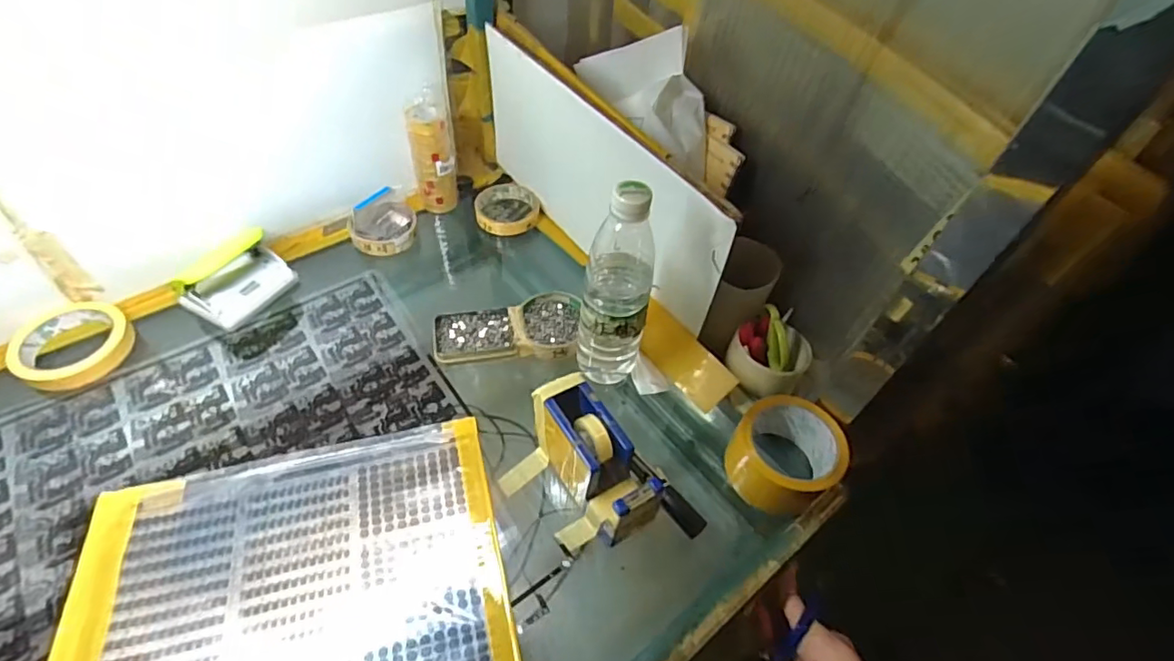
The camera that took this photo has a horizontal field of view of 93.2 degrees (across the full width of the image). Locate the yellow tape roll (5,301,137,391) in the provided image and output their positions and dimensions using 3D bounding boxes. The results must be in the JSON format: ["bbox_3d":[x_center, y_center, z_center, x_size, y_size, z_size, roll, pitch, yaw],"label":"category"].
[{"bbox_3d":[-0.524,0.012,0.566,0.092,0.025,0.091,2,50,-2],"label":"yellow tape roll"}]

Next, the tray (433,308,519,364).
[{"bbox_3d":[-0.122,0.004,0.610,0.087,0.017,0.066,-7,51,-10],"label":"tray"}]

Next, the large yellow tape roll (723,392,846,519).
[{"bbox_3d":[0.187,0.117,0.528,0.094,0.065,0.090,2,50,-2],"label":"large yellow tape roll"}]

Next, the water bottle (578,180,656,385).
[{"bbox_3d":[0.027,-0.031,0.522,0.067,0.235,0.063,7,50,2],"label":"water bottle"}]

